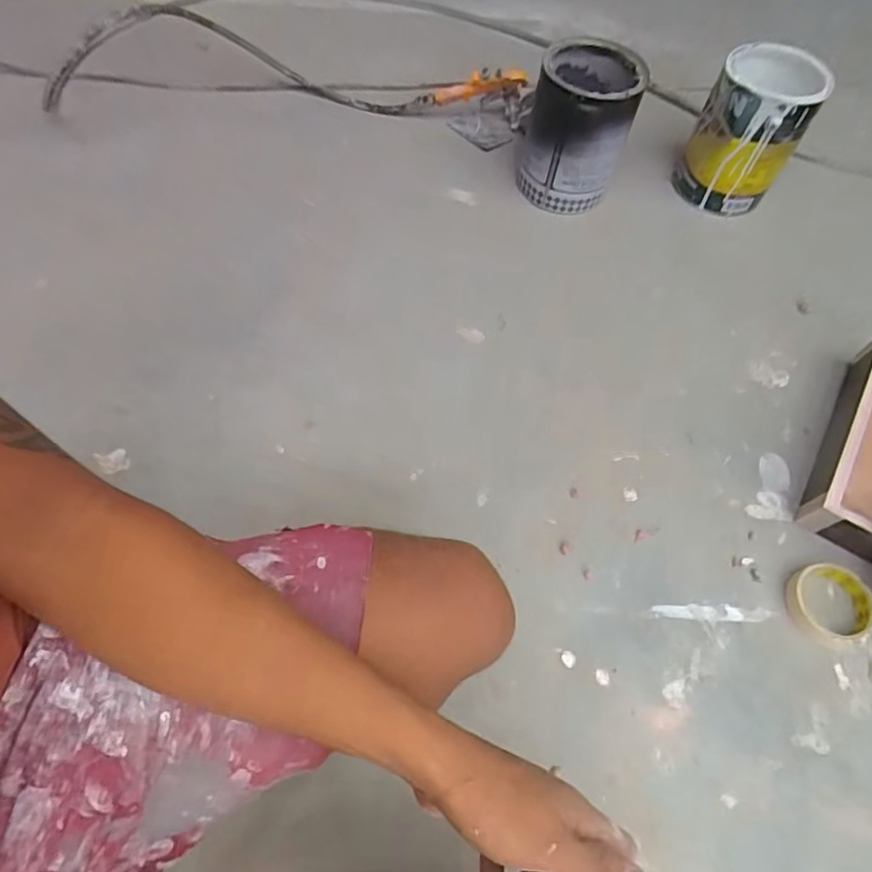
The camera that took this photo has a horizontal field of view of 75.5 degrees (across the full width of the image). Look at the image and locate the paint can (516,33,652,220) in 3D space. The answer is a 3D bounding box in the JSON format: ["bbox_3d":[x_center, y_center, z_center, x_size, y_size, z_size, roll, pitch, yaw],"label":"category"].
[{"bbox_3d":[0.223,-0.493,0.911,0.152,0.201,0.157,12,62,4],"label":"paint can"}]

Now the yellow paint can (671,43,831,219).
[{"bbox_3d":[0.511,-0.502,0.927,0.154,0.197,0.188,30,65,12],"label":"yellow paint can"}]

